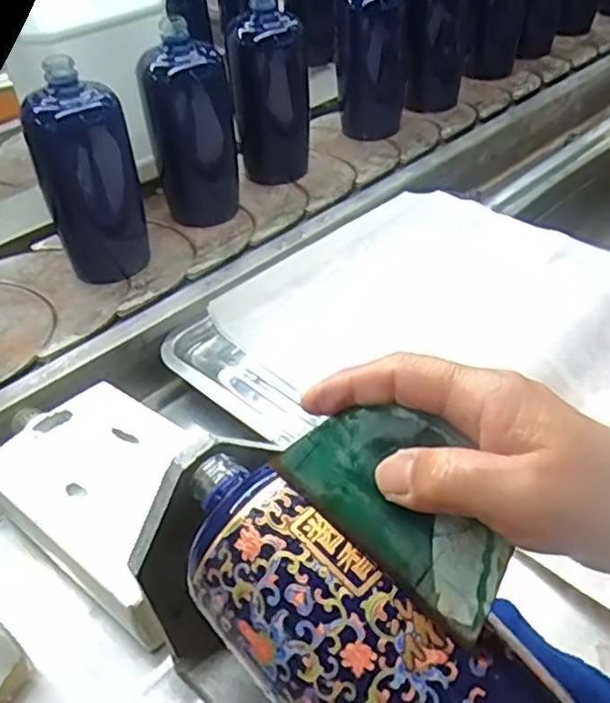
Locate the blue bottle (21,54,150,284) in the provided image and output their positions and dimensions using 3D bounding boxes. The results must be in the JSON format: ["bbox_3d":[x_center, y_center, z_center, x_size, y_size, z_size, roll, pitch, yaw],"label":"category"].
[{"bbox_3d":[-0.191,-0.154,0.598,0.059,0.175,0.077,16,47,18],"label":"blue bottle"}]

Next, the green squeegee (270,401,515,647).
[{"bbox_3d":[0.038,0.054,0.250,0.094,0.004,0.053,39,90,25],"label":"green squeegee"}]

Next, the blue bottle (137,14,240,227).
[{"bbox_3d":[-0.110,-0.224,0.669,0.073,0.170,0.073,8,45,11],"label":"blue bottle"}]

